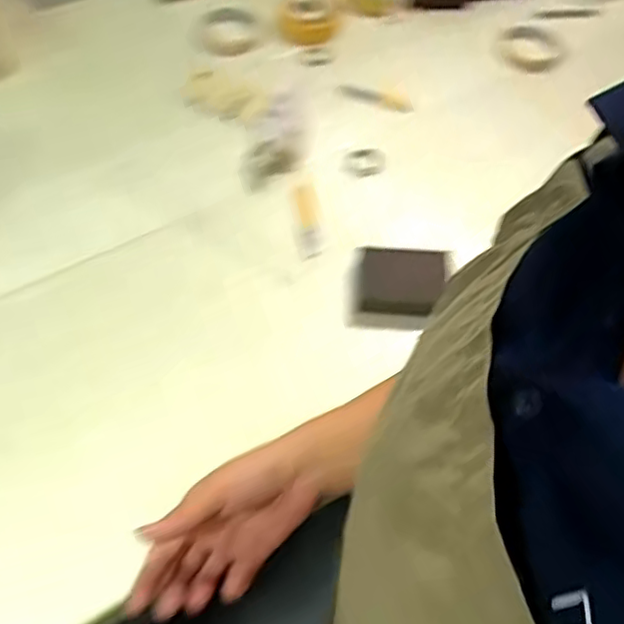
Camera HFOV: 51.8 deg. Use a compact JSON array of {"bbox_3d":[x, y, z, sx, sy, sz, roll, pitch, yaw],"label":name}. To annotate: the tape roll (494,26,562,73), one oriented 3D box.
[{"bbox_3d":[0.278,-0.335,0.826,0.083,0.026,0.083,19,57,10],"label":"tape roll"}]

